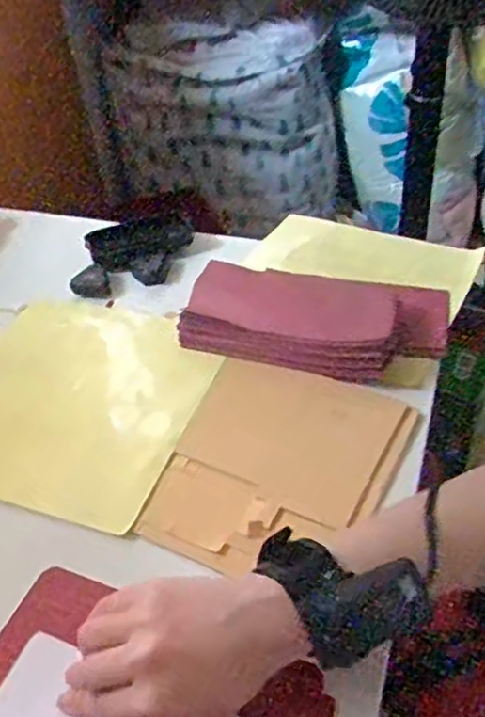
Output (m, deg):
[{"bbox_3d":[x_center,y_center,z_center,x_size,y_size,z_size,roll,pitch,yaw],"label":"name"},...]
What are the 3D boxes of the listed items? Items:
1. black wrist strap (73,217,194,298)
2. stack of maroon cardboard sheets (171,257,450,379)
[{"bbox_3d":[-0.114,-0.110,0.712,0.133,0.032,0.079,-14,42,-14],"label":"black wrist strap"},{"bbox_3d":[0.071,-0.042,0.616,0.226,0.043,0.142,11,42,14],"label":"stack of maroon cardboard sheets"}]

